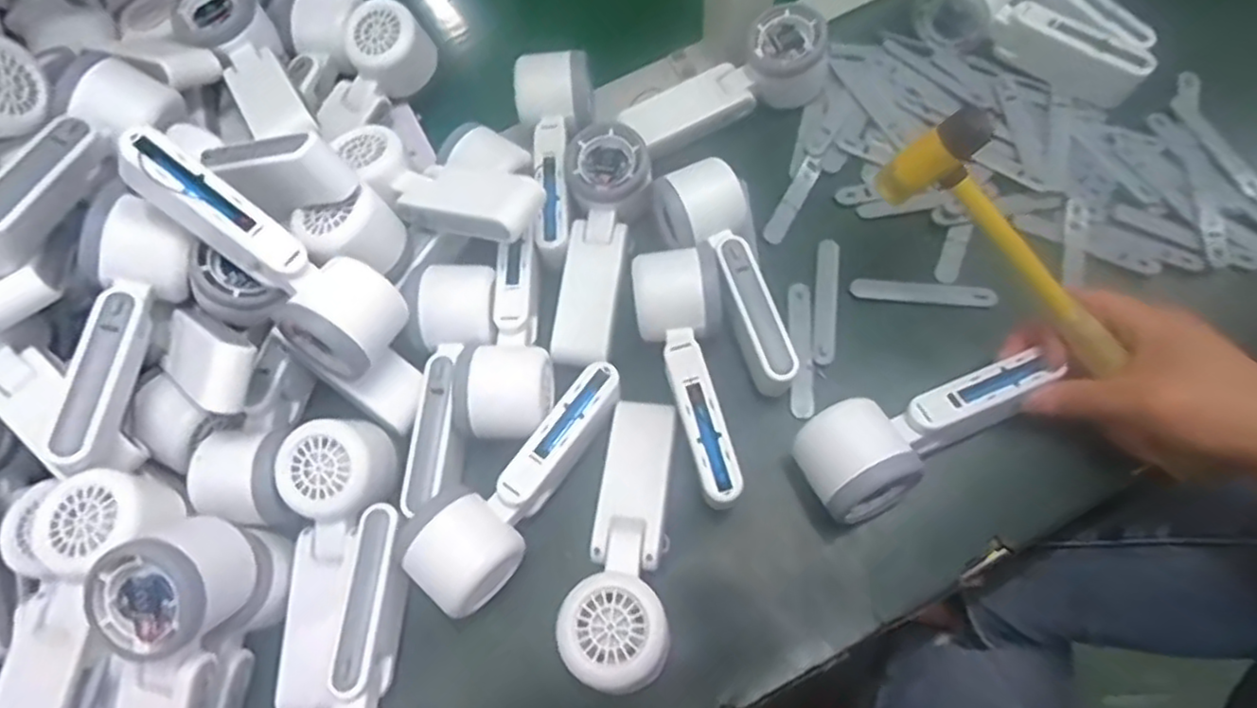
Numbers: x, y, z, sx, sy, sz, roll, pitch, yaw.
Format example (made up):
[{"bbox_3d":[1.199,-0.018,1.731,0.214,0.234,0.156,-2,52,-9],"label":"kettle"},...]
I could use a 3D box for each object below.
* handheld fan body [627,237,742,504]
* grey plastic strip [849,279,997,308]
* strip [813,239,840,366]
[{"bbox_3d":[0.042,0.013,0.440,0.058,0.041,0.165,-12,66,0],"label":"handheld fan body"},{"bbox_3d":[0.201,-0.043,0.480,0.094,0.008,0.011,5,67,7],"label":"grey plastic strip"},{"bbox_3d":[0.136,-0.037,0.482,0.014,0.006,0.093,6,67,7],"label":"strip"}]

